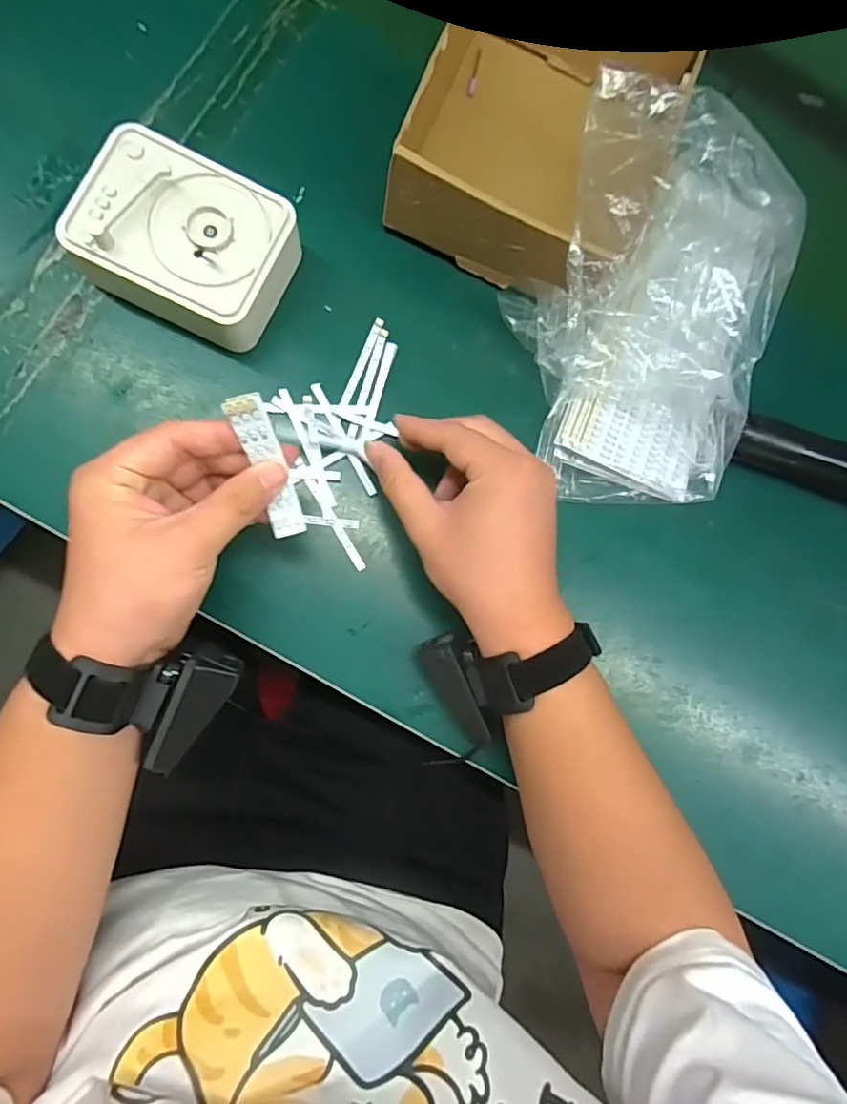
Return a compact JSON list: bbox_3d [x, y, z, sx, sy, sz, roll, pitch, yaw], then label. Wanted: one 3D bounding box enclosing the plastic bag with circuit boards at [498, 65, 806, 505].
[{"bbox_3d":[0.159,-0.160,0.386,0.176,0.092,0.252,16,84,-6],"label":"plastic bag with circuit boards"}]

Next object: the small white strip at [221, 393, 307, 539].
[{"bbox_3d":[-0.087,-0.046,0.309,0.019,0.011,0.088,-17,129,-9],"label":"small white strip"}]

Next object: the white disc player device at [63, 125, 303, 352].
[{"bbox_3d":[-0.159,-0.203,0.372,0.127,0.045,0.104,24,83,-5],"label":"white disc player device"}]

